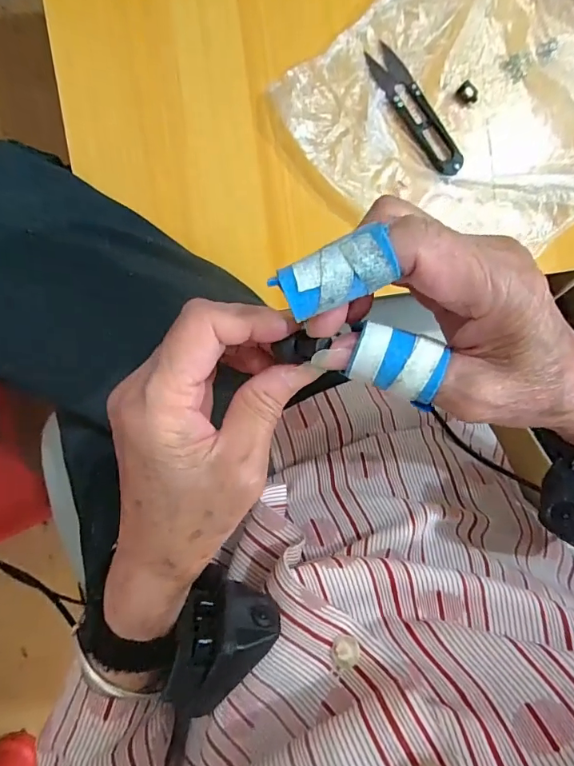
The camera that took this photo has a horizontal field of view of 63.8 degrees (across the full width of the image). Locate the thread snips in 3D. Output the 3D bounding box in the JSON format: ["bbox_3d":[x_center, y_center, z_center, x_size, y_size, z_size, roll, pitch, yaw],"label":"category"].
[{"bbox_3d":[0.091,-0.190,0.321,0.023,0.006,0.100,-37,95,-1],"label":"thread snips"}]

